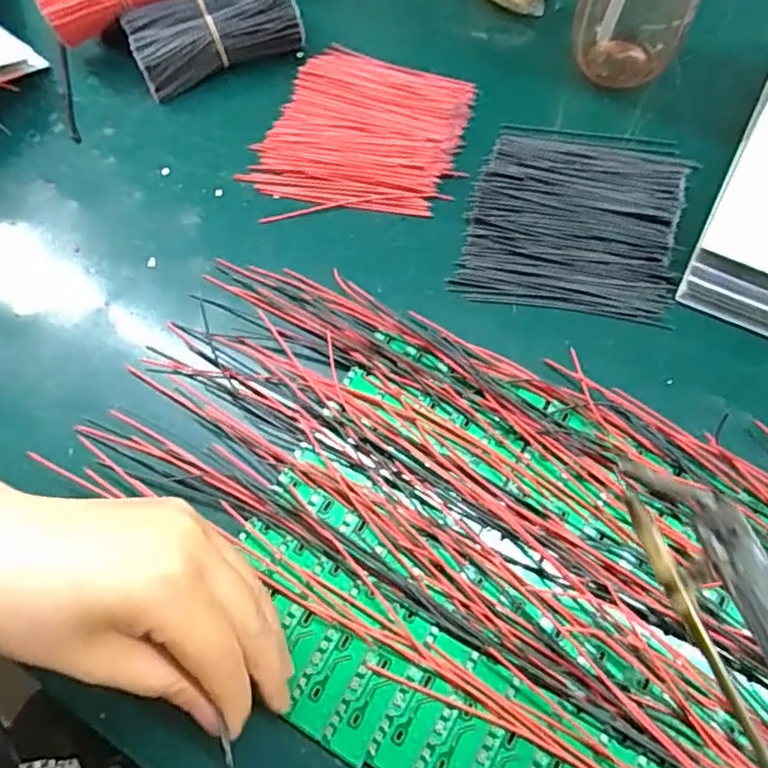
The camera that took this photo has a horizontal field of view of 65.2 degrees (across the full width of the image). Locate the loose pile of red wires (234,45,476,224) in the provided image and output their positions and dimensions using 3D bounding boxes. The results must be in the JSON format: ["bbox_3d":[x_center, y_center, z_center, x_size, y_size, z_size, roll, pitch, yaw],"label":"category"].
[{"bbox_3d":[-0.014,-0.168,0.406,0.127,0.013,0.143,18,66,11],"label":"loose pile of red wires"}]

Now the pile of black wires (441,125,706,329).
[{"bbox_3d":[0.118,-0.107,0.370,0.123,0.010,0.141,13,65,9],"label":"pile of black wires"}]

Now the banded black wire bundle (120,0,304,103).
[{"bbox_3d":[-0.122,-0.257,0.439,0.123,0.036,0.070,-24,65,-9],"label":"banded black wire bundle"}]

